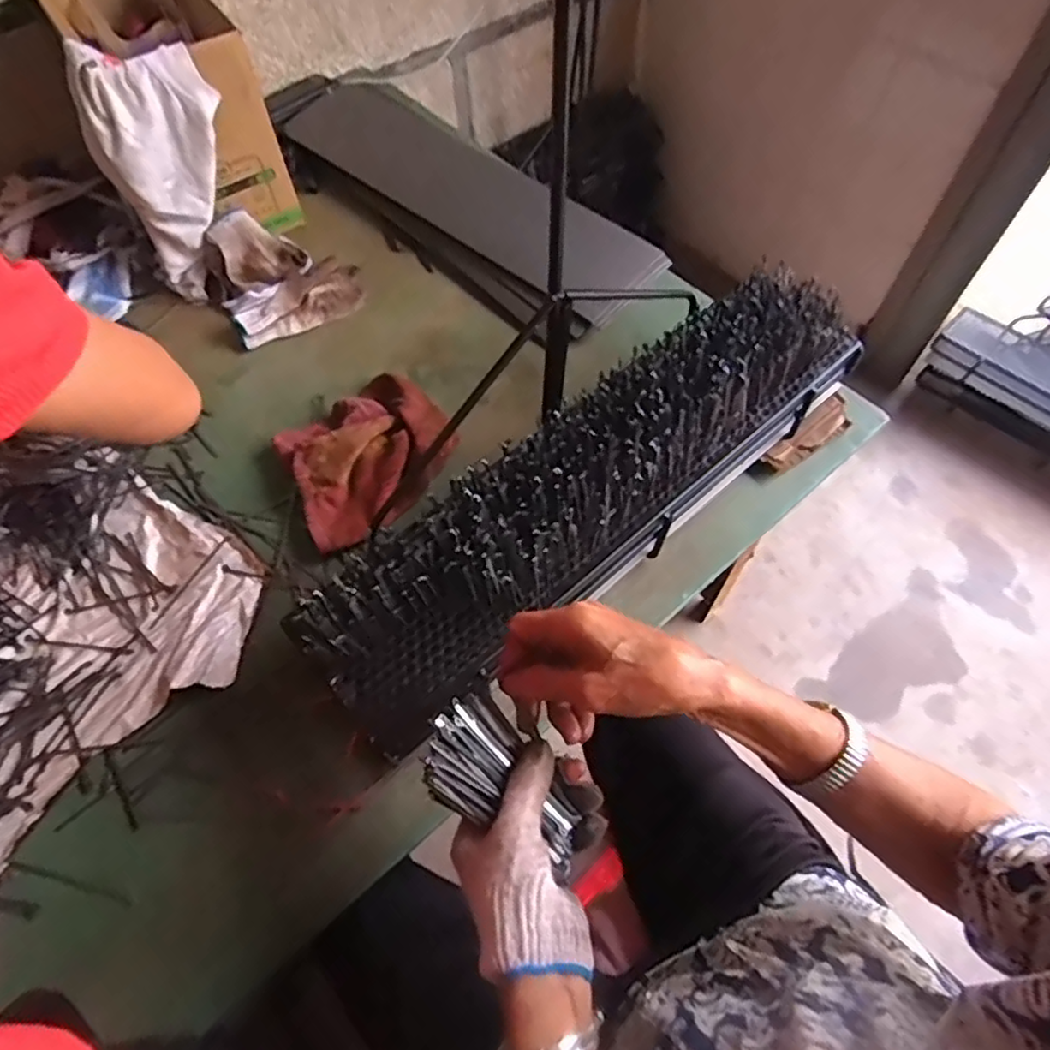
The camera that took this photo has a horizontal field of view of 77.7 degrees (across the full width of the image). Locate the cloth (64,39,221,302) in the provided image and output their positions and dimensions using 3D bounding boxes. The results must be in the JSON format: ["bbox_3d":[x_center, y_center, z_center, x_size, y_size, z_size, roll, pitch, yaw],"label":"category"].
[{"bbox_3d":[-0.422,-0.418,0.772,0.093,0.236,0.134,26,64,16],"label":"cloth"}]

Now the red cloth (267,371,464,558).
[{"bbox_3d":[-0.164,-0.077,0.692,0.172,0.044,0.174,-27,63,-14],"label":"red cloth"}]

